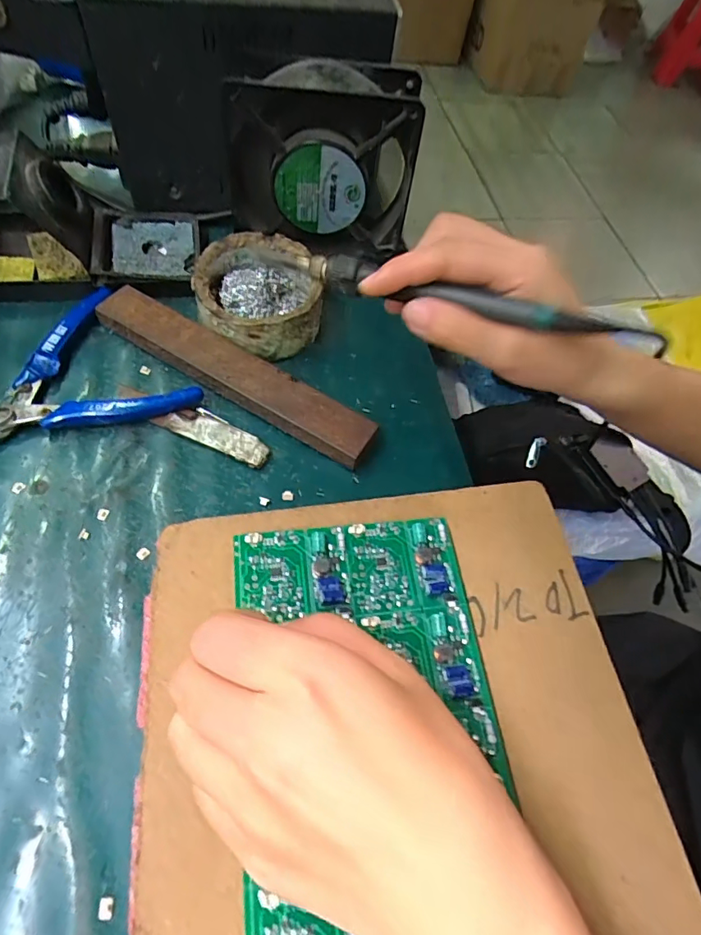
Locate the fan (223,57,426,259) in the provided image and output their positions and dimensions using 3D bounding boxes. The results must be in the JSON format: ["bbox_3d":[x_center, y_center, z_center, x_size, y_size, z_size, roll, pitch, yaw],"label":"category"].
[{"bbox_3d":[-0.020,-0.199,0.342,0.120,0.109,0.051,-2,60,-9],"label":"fan"}]

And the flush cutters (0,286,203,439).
[{"bbox_3d":[-0.170,-0.053,0.307,0.111,0.008,0.113,-36,68,-22],"label":"flush cutters"}]

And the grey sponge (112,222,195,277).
[{"bbox_3d":[-0.139,-0.156,0.364,0.053,0.011,0.059,-8,61,-9],"label":"grey sponge"}]

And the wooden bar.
[{"bbox_3d":[-0.074,-0.058,0.323,0.195,0.022,0.030,30,62,13],"label":"wooden bar"}]

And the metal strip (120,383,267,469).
[{"bbox_3d":[-0.096,-0.028,0.310,0.103,0.005,0.021,23,61,9],"label":"metal strip"}]

